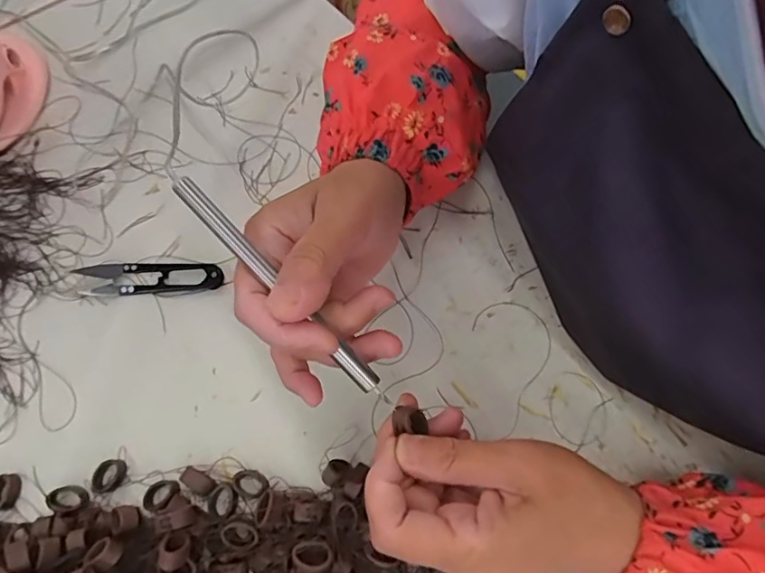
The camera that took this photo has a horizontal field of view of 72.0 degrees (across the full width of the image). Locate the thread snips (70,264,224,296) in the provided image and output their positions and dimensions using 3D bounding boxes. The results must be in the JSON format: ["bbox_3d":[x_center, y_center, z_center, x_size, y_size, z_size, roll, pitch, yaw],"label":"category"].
[{"bbox_3d":[-0.159,-0.005,0.363,0.098,0.009,0.022,0,70,2],"label":"thread snips"}]

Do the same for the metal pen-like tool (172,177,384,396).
[{"bbox_3d":[-0.046,0.000,0.236,0.010,0.013,0.122,-44,100,-12],"label":"metal pen-like tool"}]

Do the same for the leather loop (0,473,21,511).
[{"bbox_3d":[-0.236,0.127,0.326,0.018,0.006,0.021,4,70,4],"label":"leather loop"}]

